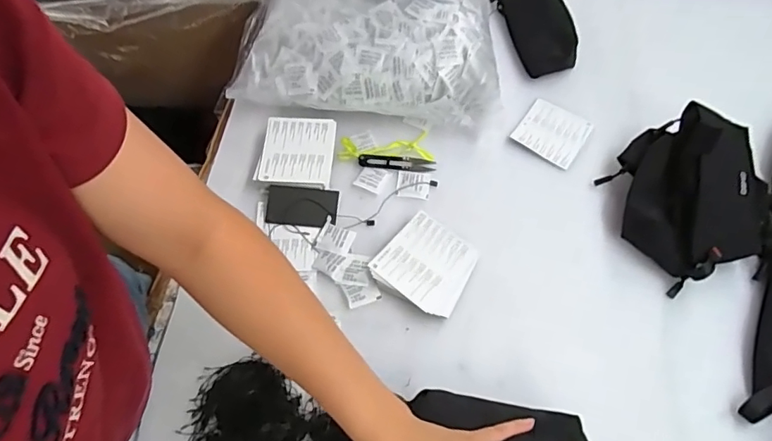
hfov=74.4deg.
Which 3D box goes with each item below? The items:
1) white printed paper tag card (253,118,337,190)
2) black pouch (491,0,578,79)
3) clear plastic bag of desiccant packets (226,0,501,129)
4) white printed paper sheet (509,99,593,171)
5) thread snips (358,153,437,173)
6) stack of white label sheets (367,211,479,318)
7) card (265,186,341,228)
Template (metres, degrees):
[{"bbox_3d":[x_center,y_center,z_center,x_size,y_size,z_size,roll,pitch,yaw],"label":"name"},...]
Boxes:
[{"bbox_3d":[-0.117,-0.086,0.675,0.093,0.026,0.103,3,59,0],"label":"white printed paper tag card"},{"bbox_3d":[0.240,-0.316,0.811,0.080,0.056,0.212,-10,60,-5],"label":"black pouch"},{"bbox_3d":[-0.013,-0.339,0.787,0.358,0.112,0.418,4,60,3],"label":"clear plastic bag of desiccant packets"},{"bbox_3d":[0.236,-0.127,0.726,0.090,0.008,0.100,31,65,17],"label":"white printed paper sheet"},{"bbox_3d":[0.014,-0.078,0.689,0.101,0.004,0.023,3,60,3],"label":"thread snips"},{"bbox_3d":[0.048,0.054,0.607,0.105,0.023,0.101,33,66,18],"label":"stack of white label sheets"},{"bbox_3d":[-0.107,-0.017,0.647,0.090,0.007,0.049,5,83,5],"label":"card"}]

